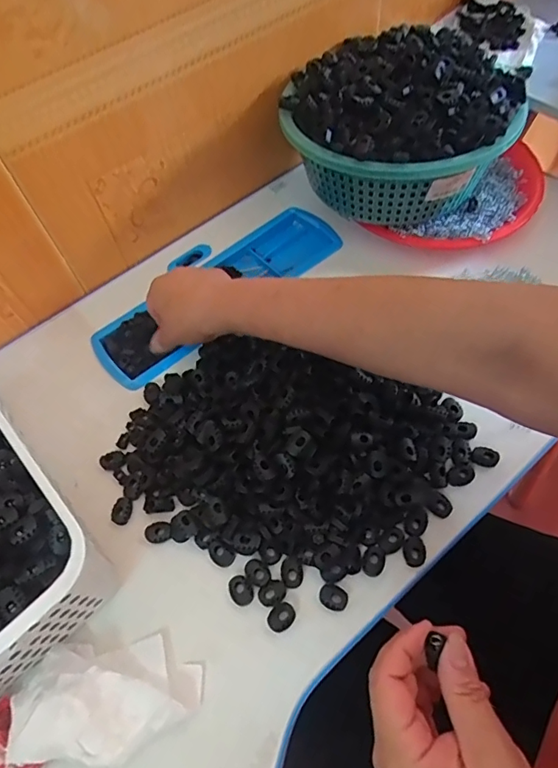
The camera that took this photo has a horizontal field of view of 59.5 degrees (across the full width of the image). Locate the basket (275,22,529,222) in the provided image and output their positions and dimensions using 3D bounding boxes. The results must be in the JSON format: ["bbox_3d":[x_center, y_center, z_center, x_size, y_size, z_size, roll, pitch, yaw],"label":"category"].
[{"bbox_3d":[0.121,-0.275,0.515,0.227,0.095,0.221,-1,63,1],"label":"basket"}]

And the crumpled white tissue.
[{"bbox_3d":[-0.116,0.215,0.335,0.118,0.029,0.069,-6,63,-1],"label":"crumpled white tissue"}]

